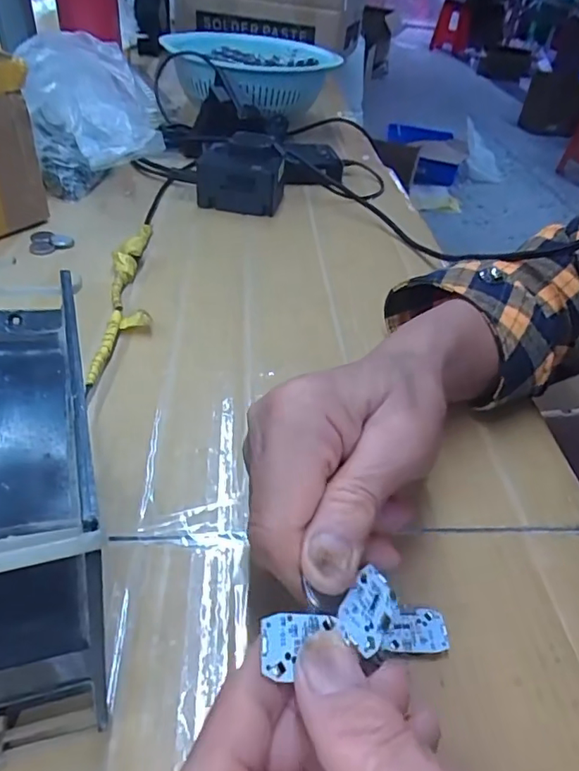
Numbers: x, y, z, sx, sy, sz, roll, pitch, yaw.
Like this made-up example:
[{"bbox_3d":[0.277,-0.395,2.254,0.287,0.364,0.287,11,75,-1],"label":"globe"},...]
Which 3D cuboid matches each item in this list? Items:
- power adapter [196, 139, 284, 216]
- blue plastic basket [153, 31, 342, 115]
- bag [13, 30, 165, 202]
[{"bbox_3d":[-0.047,-0.203,0.518,0.081,0.057,0.060,7,41,1],"label":"power adapter"},{"bbox_3d":[-0.050,-0.399,0.689,0.174,0.074,0.213,28,44,21],"label":"blue plastic basket"},{"bbox_3d":[-0.180,-0.244,0.491,0.108,0.126,0.083,-11,44,-19],"label":"bag"}]

